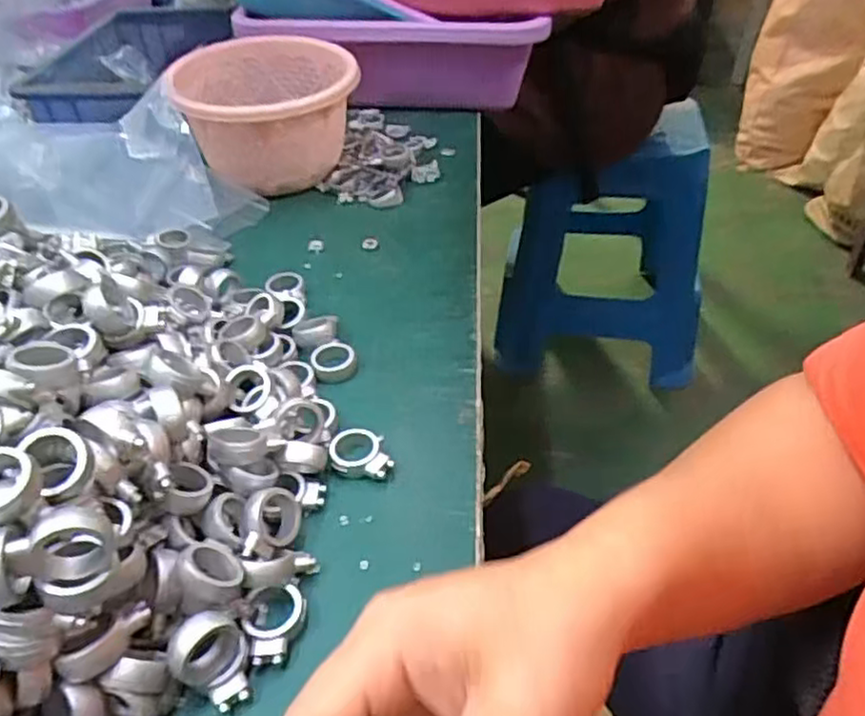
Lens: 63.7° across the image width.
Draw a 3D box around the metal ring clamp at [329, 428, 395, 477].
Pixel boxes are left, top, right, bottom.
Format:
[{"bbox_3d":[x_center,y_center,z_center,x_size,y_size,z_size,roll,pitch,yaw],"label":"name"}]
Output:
[{"bbox_3d":[-0.037,0.049,0.358,0.031,0.011,0.032,-7,42,-6],"label":"metal ring clamp"}]

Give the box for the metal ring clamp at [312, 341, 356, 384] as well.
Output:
[{"bbox_3d":[-0.059,0.001,0.415,0.026,0.007,0.030,-8,42,-7],"label":"metal ring clamp"}]

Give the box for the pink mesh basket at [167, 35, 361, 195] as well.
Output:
[{"bbox_3d":[-0.135,-0.199,0.587,0.146,0.090,0.142,-3,41,-2],"label":"pink mesh basket"}]

